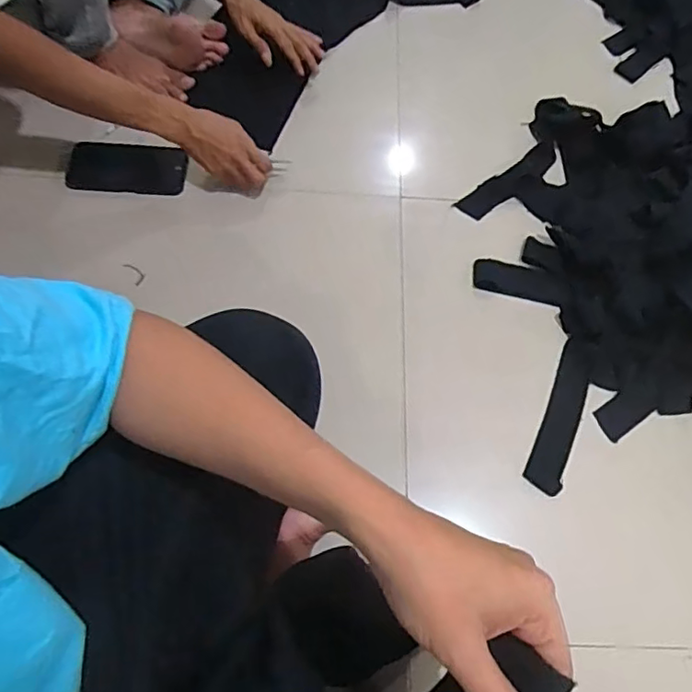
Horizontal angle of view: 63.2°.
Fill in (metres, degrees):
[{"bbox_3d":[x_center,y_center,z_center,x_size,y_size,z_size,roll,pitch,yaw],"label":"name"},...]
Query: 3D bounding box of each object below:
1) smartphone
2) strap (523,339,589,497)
[{"bbox_3d":[-0.325,-0.261,0.834,0.169,0.010,0.076,2,73,-6],"label":"smartphone"},{"bbox_3d":[0.283,0.090,0.737,0.048,0.008,0.209,28,64,0],"label":"strap"}]

